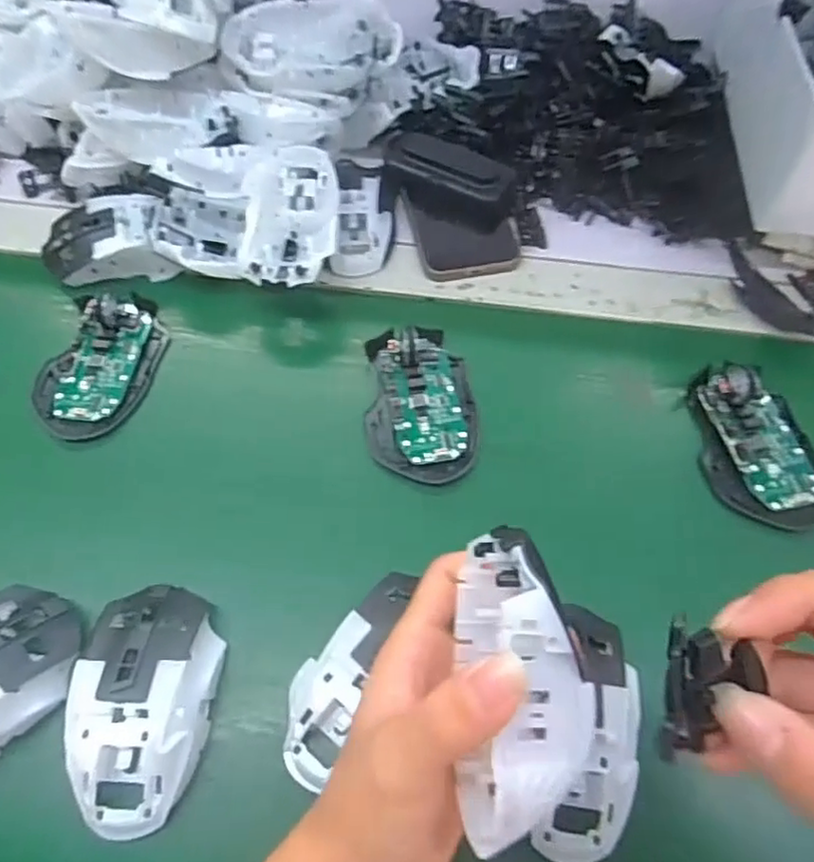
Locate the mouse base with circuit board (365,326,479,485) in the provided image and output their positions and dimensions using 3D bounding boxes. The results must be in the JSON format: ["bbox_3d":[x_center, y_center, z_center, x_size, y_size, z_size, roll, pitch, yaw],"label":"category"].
[{"bbox_3d":[0.010,-0.021,0.419,0.071,0.026,0.108,-6,62,-2],"label":"mouse base with circuit board"}]

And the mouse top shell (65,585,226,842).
[{"bbox_3d":[-0.132,0.139,0.326,0.065,0.042,0.116,-1,62,0],"label":"mouse top shell"}]

